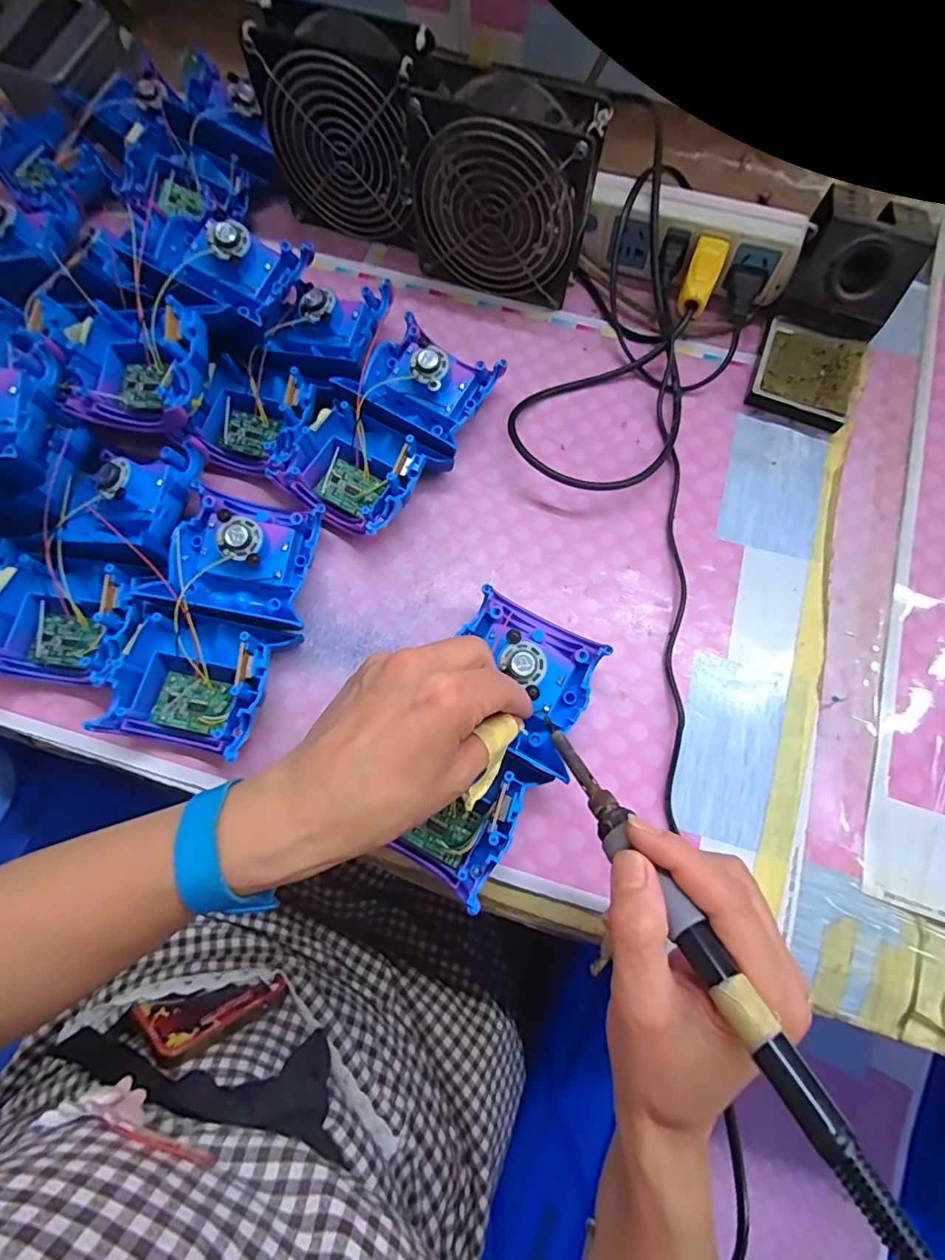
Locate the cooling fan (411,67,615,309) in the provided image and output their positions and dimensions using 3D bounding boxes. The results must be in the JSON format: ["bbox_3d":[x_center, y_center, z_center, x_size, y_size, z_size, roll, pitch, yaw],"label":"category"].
[{"bbox_3d":[0.020,-0.301,0.377,0.123,0.118,0.046,16,73,6],"label":"cooling fan"}]

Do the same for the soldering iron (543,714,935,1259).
[{"bbox_3d":[0.077,0.107,0.214,0.015,0.015,0.212,-27,41,-7],"label":"soldering iron"}]

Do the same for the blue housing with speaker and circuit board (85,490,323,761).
[{"bbox_3d":[-0.149,-0.009,0.323,0.088,0.040,0.156,10,73,4],"label":"blue housing with speaker and circuit board"}]

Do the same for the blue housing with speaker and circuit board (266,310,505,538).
[{"bbox_3d":[-0.054,-0.136,0.367,0.093,0.040,0.155,30,75,10],"label":"blue housing with speaker and circuit board"}]

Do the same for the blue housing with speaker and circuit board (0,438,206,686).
[{"bbox_3d":[-0.230,-0.045,0.329,0.093,0.044,0.161,14,73,5],"label":"blue housing with speaker and circuit board"}]

